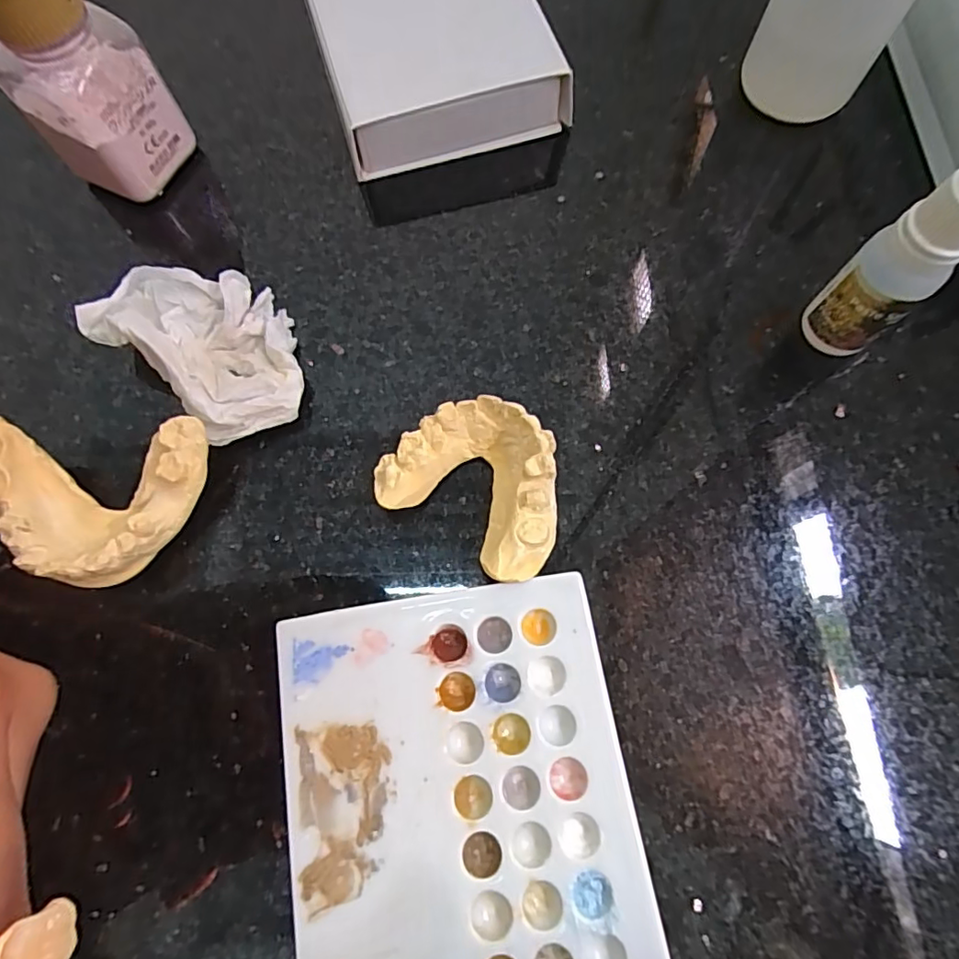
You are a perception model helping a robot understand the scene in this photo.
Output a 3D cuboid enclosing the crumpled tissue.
[{"bbox_3d":[-0.097,-0.051,0.194,0.081,0.026,0.050,39,76,11],"label":"crumpled tissue"}]

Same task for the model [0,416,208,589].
[{"bbox_3d":[-0.121,0.008,0.174,0.064,0.028,0.049,-2,72,-1],"label":"model"}]

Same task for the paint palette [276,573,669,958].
[{"bbox_3d":[-0.002,0.108,0.148,0.091,0.012,0.149,-10,72,-3],"label":"paint palette"}]

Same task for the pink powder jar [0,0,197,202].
[{"bbox_3d":[-0.145,-0.147,0.202,0.037,0.076,0.041,25,74,8],"label":"pink powder jar"}]

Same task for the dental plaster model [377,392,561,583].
[{"bbox_3d":[0.001,0.000,0.177,0.059,0.022,0.047,33,75,10],"label":"dental plaster model"}]

